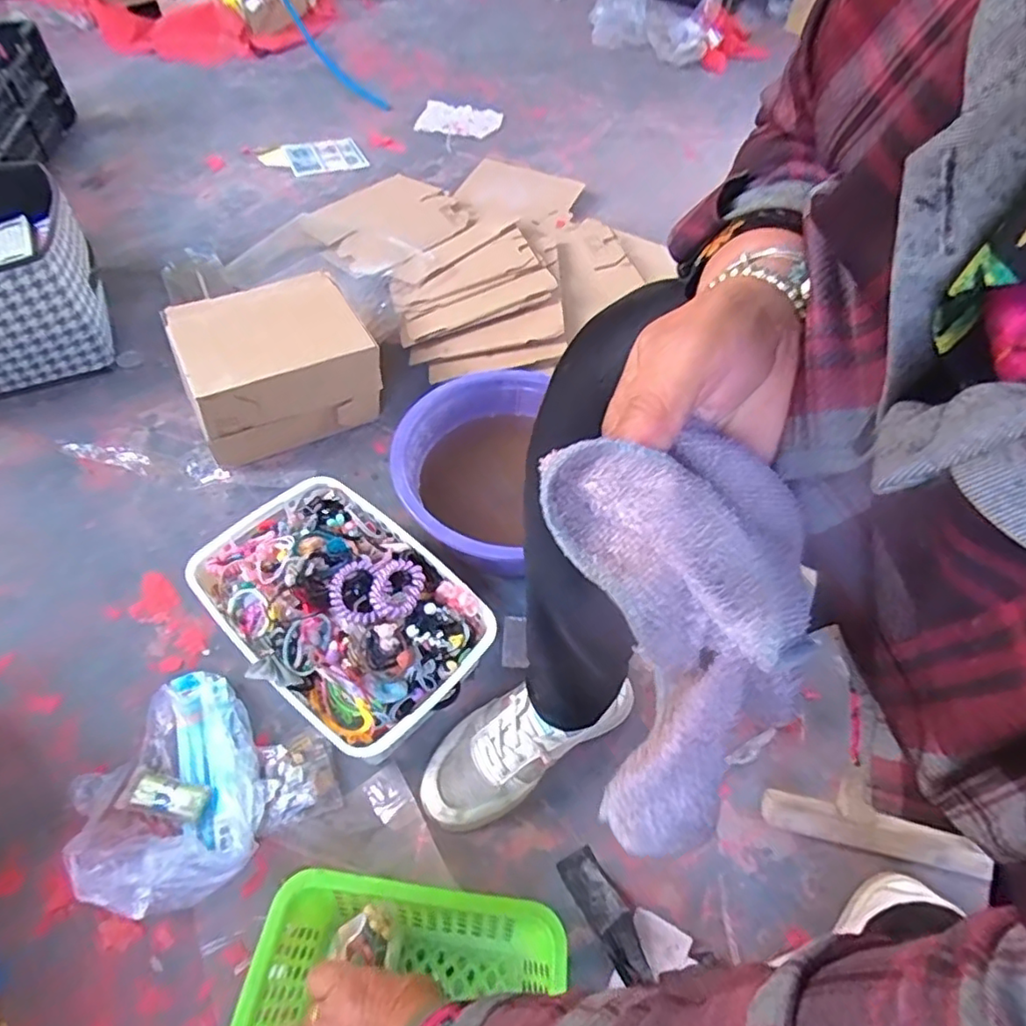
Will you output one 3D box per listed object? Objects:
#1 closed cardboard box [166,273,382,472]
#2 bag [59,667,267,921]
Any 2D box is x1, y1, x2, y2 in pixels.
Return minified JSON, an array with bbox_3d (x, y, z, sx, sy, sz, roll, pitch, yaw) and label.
[{"bbox_3d":[-0.333,-0.213,0.861,0.227,0.139,0.222,-22,58,-18],"label":"closed cardboard box"},{"bbox_3d":[-0.326,0.252,0.572,0.155,0.058,0.210,-19,57,-16],"label":"bag"}]

